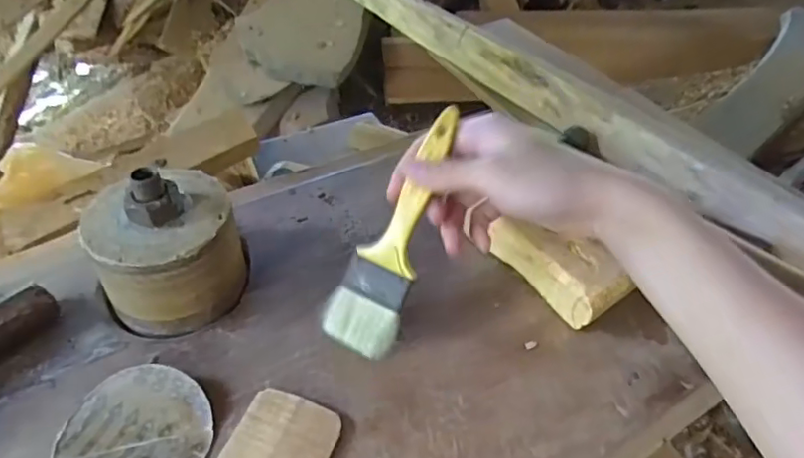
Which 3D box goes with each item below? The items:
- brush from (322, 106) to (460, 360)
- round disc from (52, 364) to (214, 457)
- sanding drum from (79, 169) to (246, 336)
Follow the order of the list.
[{"bbox_3d":[-0.003,0.002,0.412,0.052,0.178,0.016,27,12,22],"label":"brush"},{"bbox_3d":[-0.167,0.126,0.368,0.091,0.014,0.082,0,43,-4],"label":"round disc"},{"bbox_3d":[-0.171,0.009,0.432,0.103,0.094,0.094,-14,46,-19],"label":"sanding drum"}]

